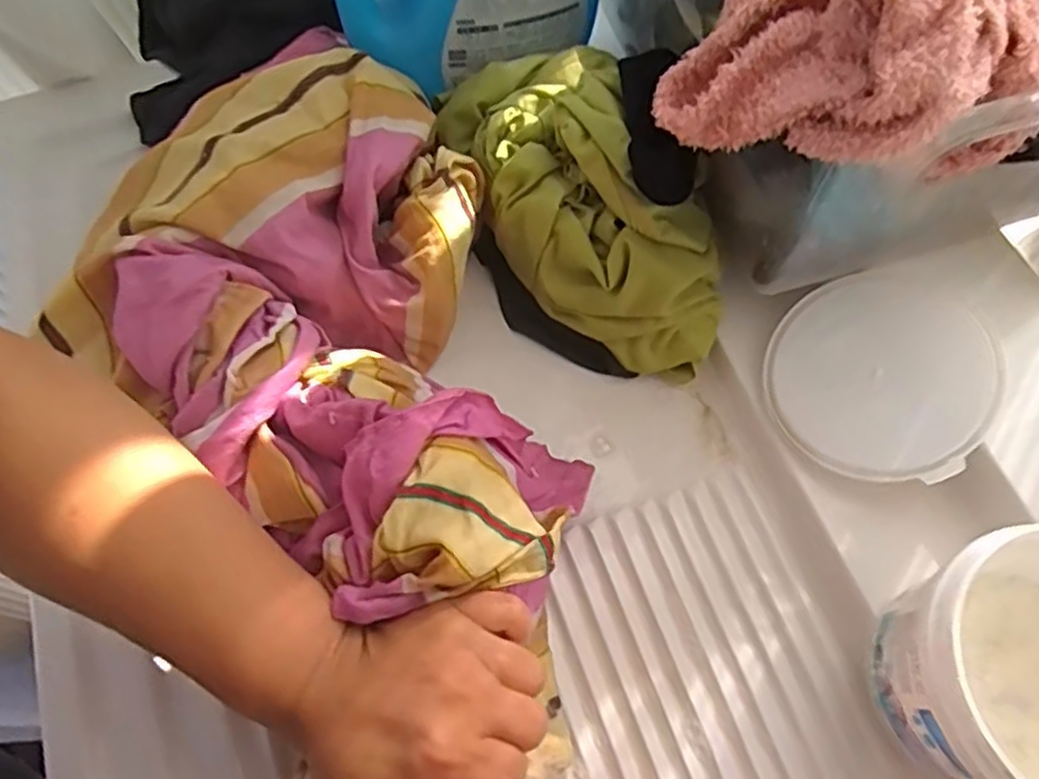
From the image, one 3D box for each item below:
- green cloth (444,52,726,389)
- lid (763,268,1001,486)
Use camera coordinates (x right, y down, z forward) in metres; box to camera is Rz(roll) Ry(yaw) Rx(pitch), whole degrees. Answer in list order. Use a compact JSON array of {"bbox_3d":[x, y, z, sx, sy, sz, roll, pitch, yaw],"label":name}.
[{"bbox_3d":[0.045,-0.118,0.449,0.109,0.089,0.243,-34,87,-12],"label":"green cloth"},{"bbox_3d":[0.210,-0.011,0.426,0.117,0.009,0.119,-6,75,24],"label":"lid"}]

